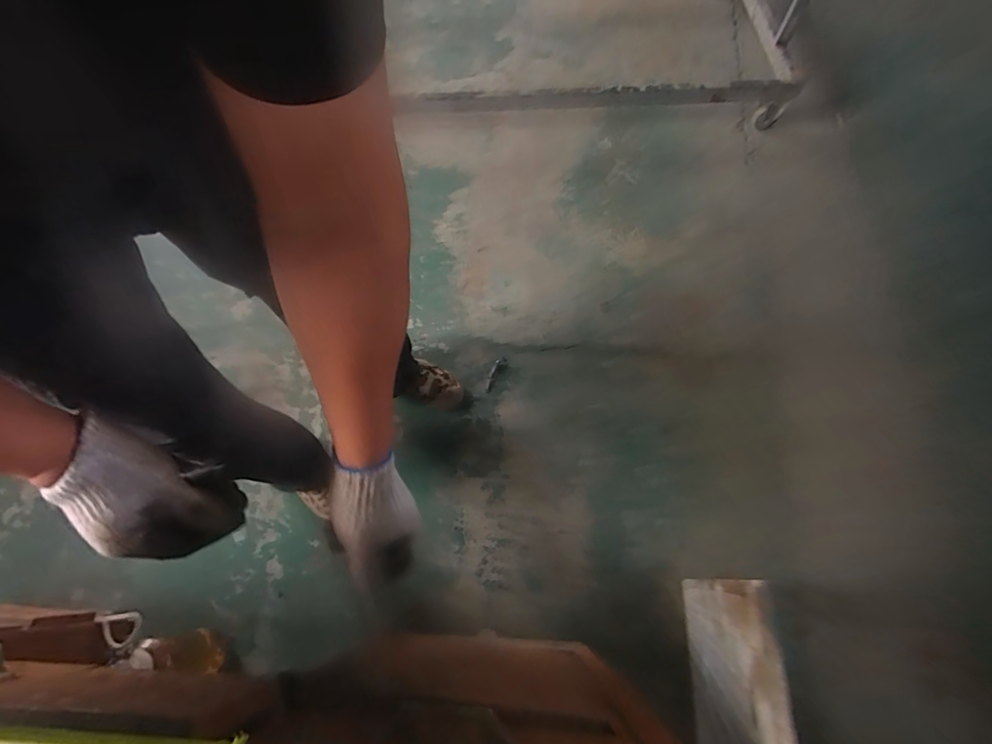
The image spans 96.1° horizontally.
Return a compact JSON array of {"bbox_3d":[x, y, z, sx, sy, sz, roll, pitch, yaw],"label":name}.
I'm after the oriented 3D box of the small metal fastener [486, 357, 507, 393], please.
[{"bbox_3d":[-0.001,0.006,1.128,0.024,0.008,0.103,20,68,10],"label":"small metal fastener"}]

